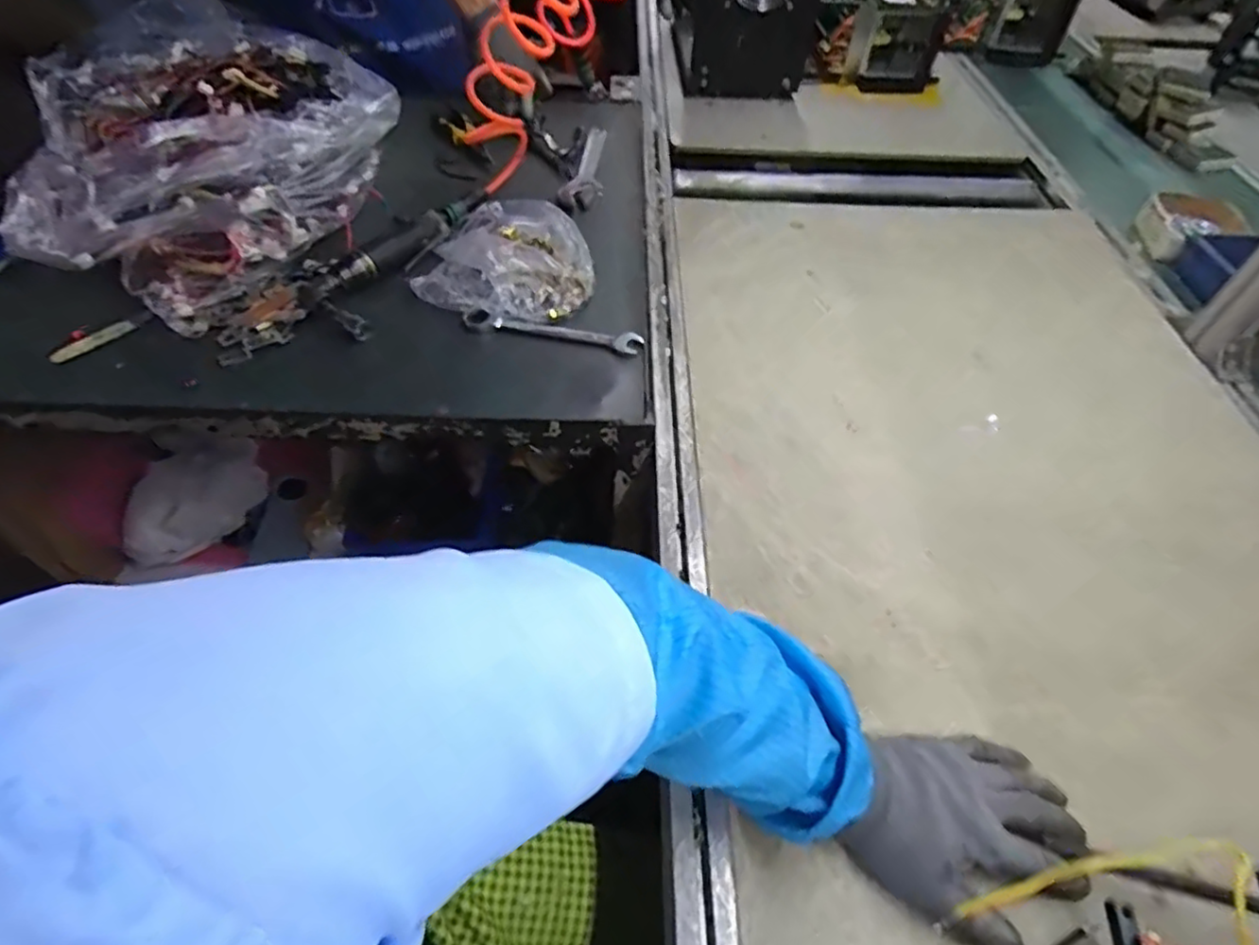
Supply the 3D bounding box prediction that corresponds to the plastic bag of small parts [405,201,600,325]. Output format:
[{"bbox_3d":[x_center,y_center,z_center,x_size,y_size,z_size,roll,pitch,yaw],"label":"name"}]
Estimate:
[{"bbox_3d":[-0.139,-0.268,0.792,0.195,0.057,0.201,7,51,4],"label":"plastic bag of small parts"}]

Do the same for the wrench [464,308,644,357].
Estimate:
[{"bbox_3d":[-0.087,-0.158,0.736,0.203,0.009,0.034,8,51,4],"label":"wrench"}]

